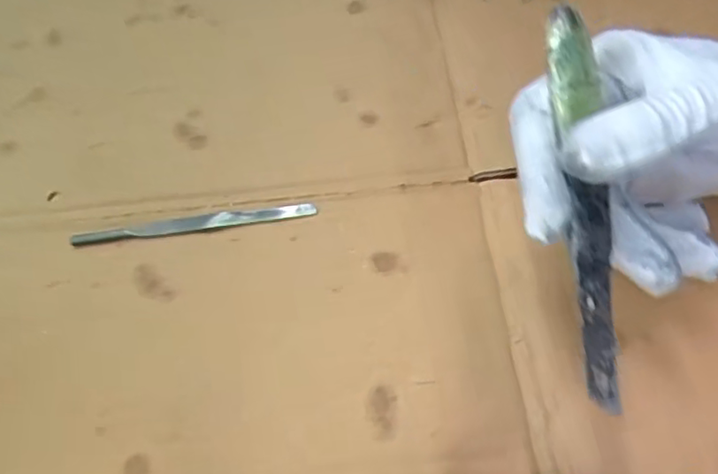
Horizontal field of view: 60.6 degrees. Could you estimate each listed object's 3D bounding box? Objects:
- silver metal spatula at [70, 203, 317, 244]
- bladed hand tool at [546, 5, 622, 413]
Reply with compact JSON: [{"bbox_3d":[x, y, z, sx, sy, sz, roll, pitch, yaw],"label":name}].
[{"bbox_3d":[-0.083,-0.008,0.309,0.120,0.004,0.010,-7,55,-1],"label":"silver metal spatula"},{"bbox_3d":[0.078,-0.011,0.208,0.016,0.012,0.136,-5,86,1],"label":"bladed hand tool"}]

